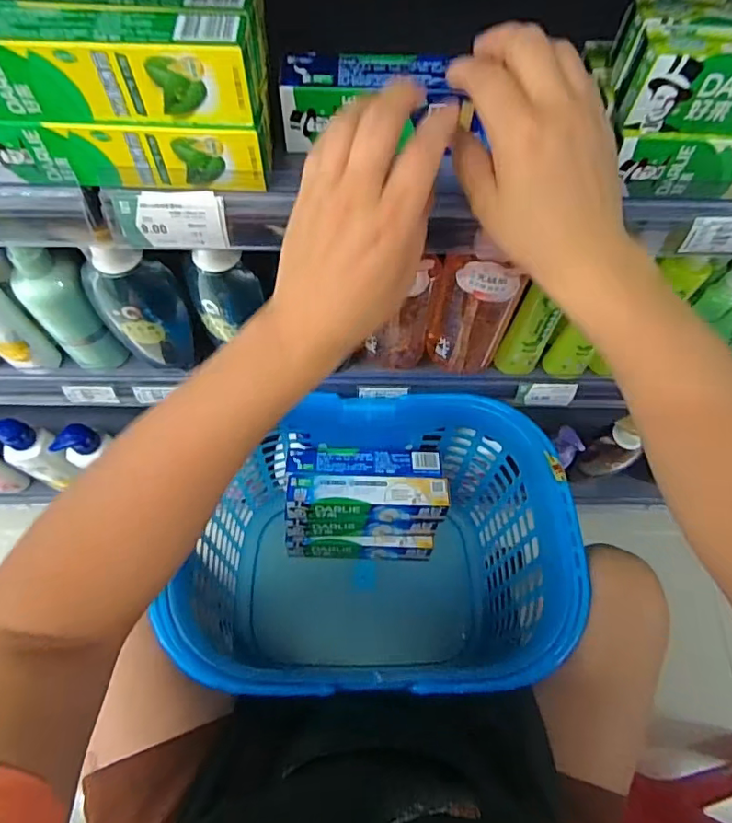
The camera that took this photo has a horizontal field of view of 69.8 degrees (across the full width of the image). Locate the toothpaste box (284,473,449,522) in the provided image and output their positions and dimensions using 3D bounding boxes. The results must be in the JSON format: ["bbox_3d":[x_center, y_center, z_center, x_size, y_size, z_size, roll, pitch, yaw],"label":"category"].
[{"bbox_3d":[0.002,0.109,0.663,0.200,0.037,0.049,1,65,-1],"label":"toothpaste box"}]

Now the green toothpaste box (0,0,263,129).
[{"bbox_3d":[-0.158,-0.206,0.312,0.182,0.045,0.042,2,65,-1],"label":"green toothpaste box"}]

